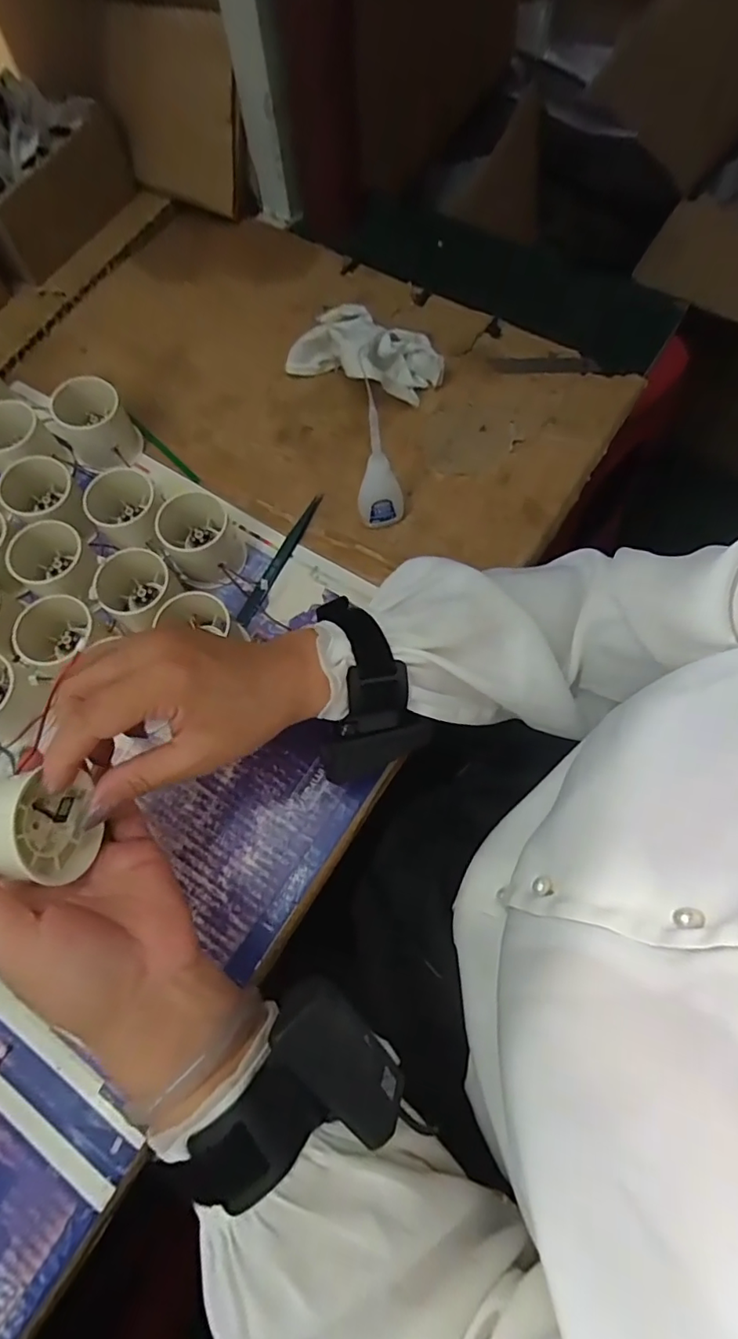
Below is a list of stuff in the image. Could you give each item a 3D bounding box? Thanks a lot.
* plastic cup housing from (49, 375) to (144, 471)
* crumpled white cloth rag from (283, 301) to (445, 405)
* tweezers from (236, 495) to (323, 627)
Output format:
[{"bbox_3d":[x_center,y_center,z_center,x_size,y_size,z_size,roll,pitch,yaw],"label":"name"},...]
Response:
[{"bbox_3d":[-0.216,-0.192,0.432,0.053,0.051,0.050,0,70,0],"label":"plastic cup housing"},{"bbox_3d":[0.001,-0.279,0.471,0.131,0.043,0.086,25,72,9],"label":"crumpled white cloth rag"},{"bbox_3d":[-0.069,-0.089,0.428,0.011,0.006,0.126,25,72,9],"label":"tweezers"}]

